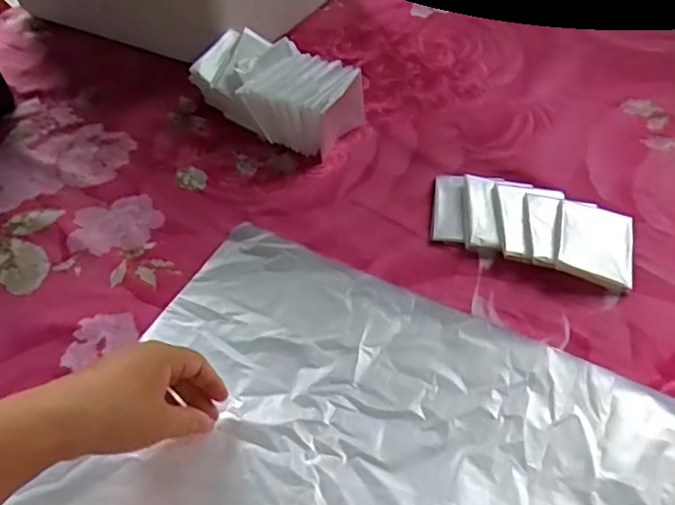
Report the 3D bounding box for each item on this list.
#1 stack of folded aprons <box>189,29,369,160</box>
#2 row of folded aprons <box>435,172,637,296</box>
[{"bbox_3d":[-0.060,-0.173,0.656,0.179,0.070,0.096,27,56,26],"label":"stack of folded aprons"},{"bbox_3d":[0.169,-0.026,0.540,0.177,0.016,0.089,18,53,21],"label":"row of folded aprons"}]

